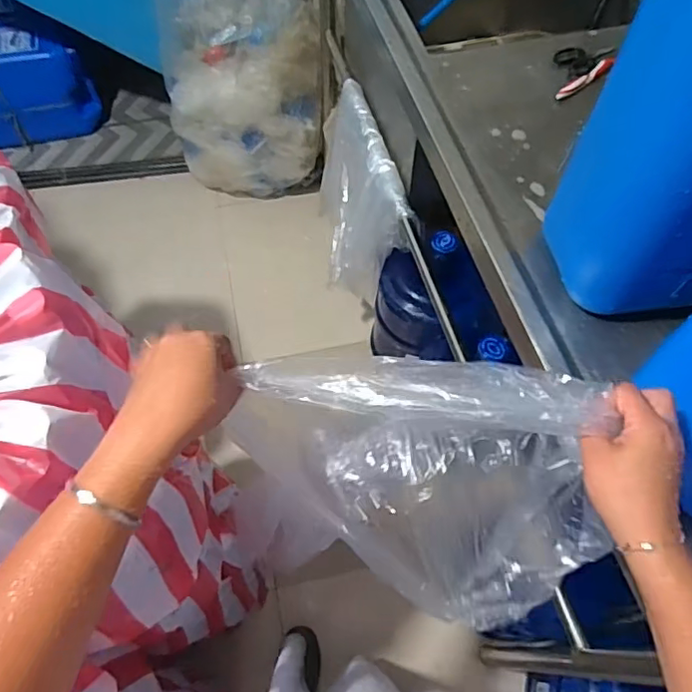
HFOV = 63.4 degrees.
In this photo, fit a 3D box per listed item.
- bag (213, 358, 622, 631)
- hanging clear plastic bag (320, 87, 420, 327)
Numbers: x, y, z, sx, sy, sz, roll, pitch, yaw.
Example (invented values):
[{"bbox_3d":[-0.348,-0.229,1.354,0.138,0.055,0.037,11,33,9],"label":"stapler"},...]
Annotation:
[{"bbox_3d":[0.054,0.125,0.496,0.322,0.252,0.066,8,31,5],"label":"bag"},{"bbox_3d":[0.019,-0.338,1.348,0.138,0.352,0.465,-12,63,-9],"label":"hanging clear plastic bag"}]

